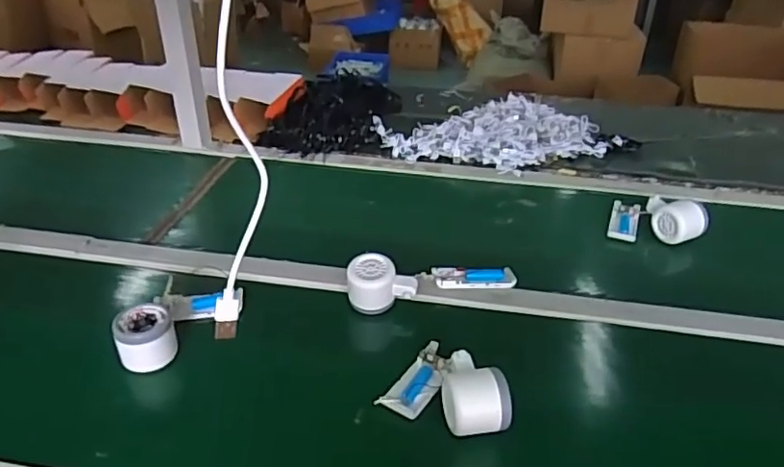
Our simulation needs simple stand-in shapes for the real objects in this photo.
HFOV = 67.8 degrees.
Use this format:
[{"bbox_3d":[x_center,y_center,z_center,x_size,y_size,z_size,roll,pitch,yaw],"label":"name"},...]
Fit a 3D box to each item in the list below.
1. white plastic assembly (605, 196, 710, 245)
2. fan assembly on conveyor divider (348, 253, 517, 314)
[{"bbox_3d":[0.399,-0.030,0.875,0.128,0.055,0.098,14,36,19],"label":"white plastic assembly"},{"bbox_3d":[0.052,0.051,0.734,0.215,0.057,0.053,-8,35,-13],"label":"fan assembly on conveyor divider"}]

